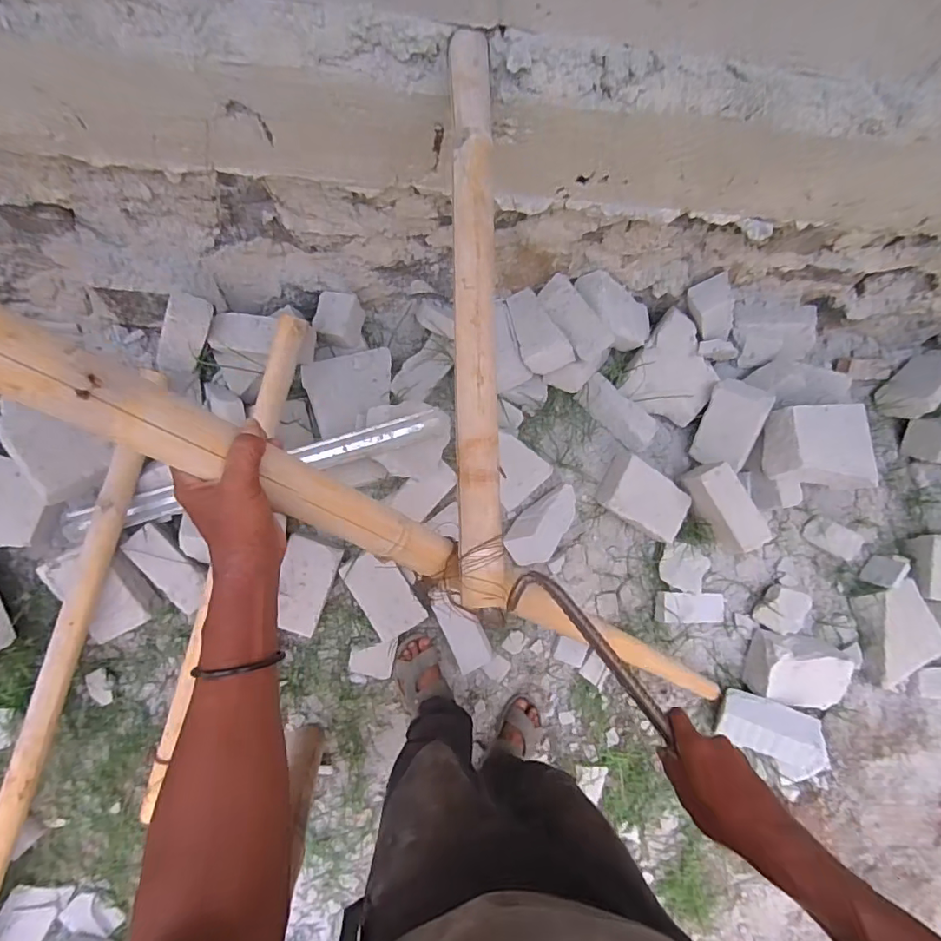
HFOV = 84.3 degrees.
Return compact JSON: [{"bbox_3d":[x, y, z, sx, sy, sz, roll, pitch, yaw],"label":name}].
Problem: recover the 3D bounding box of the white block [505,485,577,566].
[{"bbox_3d":[0.174,0.123,1.206,0.104,0.073,0.213,43,68,-2],"label":"white block"}]

